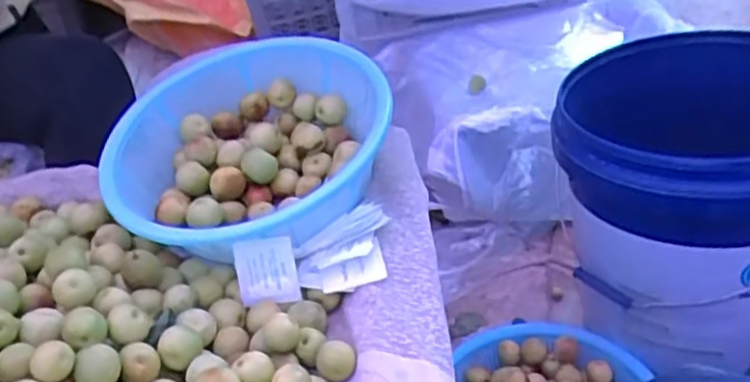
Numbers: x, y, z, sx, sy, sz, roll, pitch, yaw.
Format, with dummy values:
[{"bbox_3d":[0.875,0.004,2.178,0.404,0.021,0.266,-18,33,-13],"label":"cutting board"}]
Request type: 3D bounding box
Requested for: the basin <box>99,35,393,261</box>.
[{"bbox_3d":[-0.120,-0.032,0.694,0.253,0.116,0.253,1,55,-2],"label":"basin"}]

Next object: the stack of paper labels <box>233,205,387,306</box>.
[{"bbox_3d":[-0.050,0.050,0.607,0.131,0.039,0.069,-13,35,-7],"label":"stack of paper labels"}]

